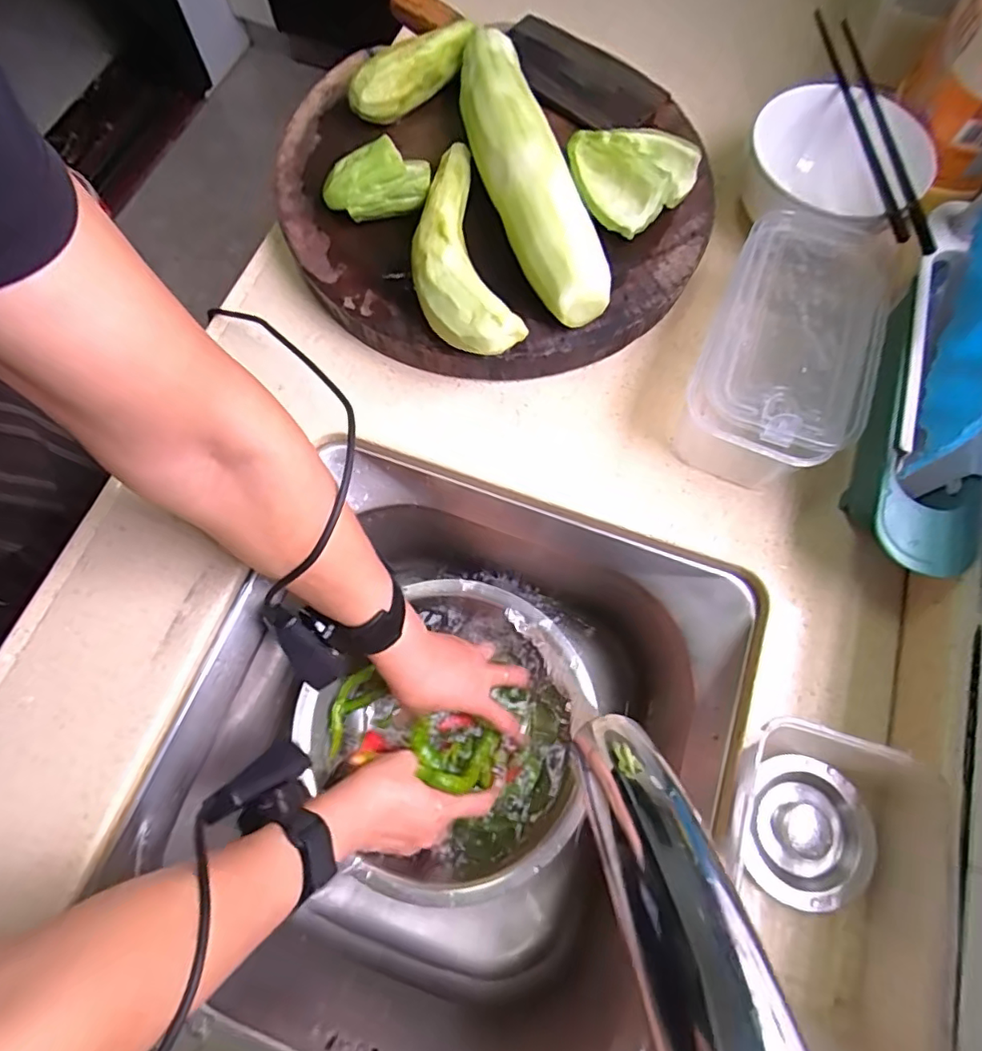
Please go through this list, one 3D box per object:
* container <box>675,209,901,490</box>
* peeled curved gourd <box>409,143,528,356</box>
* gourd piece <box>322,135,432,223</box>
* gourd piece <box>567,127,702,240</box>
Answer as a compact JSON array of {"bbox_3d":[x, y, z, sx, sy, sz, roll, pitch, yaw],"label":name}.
[{"bbox_3d":[0.223,-0.132,0.437,0.109,0.083,0.215,26,72,8],"label":"container"},{"bbox_3d":[-0.031,-0.211,0.433,0.064,0.044,0.198,-13,71,-6],"label":"peeled curved gourd"},{"bbox_3d":[-0.091,-0.269,0.453,0.082,0.043,0.052,-13,71,-6],"label":"gourd piece"},{"bbox_3d":[0.115,-0.302,0.465,0.094,0.043,0.103,0,71,-1],"label":"gourd piece"}]

